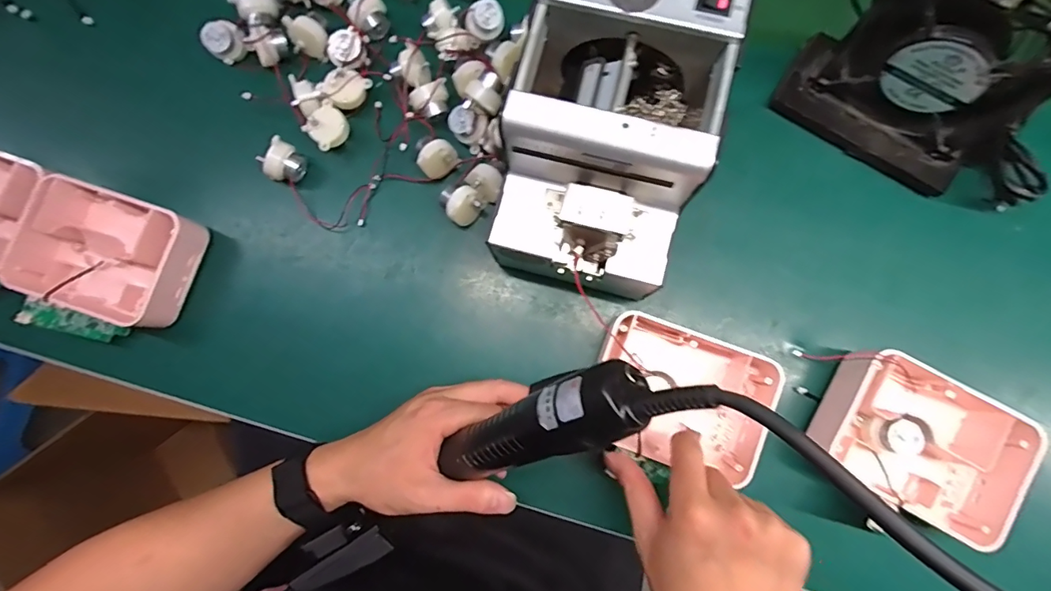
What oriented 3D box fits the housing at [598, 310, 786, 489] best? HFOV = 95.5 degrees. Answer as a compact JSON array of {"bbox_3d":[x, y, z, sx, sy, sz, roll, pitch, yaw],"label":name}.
[{"bbox_3d":[0.119,0.078,0.364,0.133,0.046,0.097,18,80,5],"label":"housing"}]

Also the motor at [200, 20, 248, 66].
[{"bbox_3d":[-0.269,-0.227,0.429,0.023,0.029,0.032,40,83,8],"label":"motor"}]

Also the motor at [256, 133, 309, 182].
[{"bbox_3d":[-0.206,-0.113,0.409,0.025,0.034,0.032,34,82,7],"label":"motor"}]

